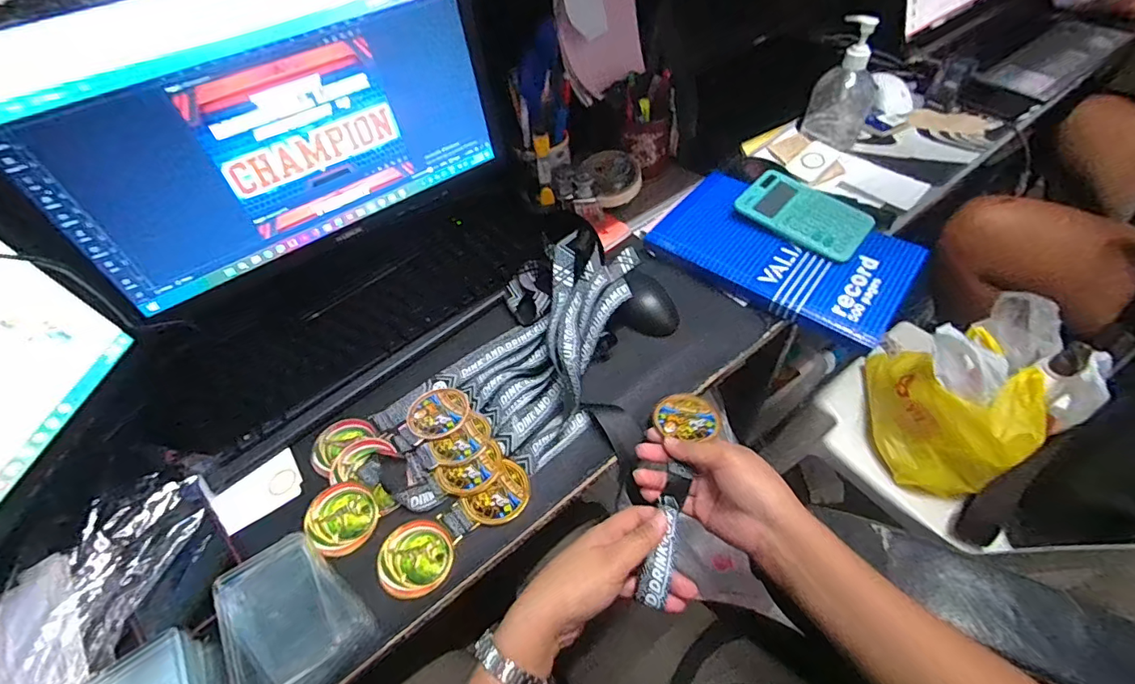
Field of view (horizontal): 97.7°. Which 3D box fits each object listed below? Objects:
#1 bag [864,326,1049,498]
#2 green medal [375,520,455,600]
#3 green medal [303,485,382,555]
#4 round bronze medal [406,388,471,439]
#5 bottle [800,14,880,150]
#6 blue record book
[{"bbox_3d":[0.549,0.095,0.701,0.164,0.156,0.172,4,52,8],"label":"bag"},{"bbox_3d":[-0.131,0.185,0.427,0.062,0.007,0.060,-2,51,2],"label":"green medal"},{"bbox_3d":[-0.202,0.157,0.445,0.060,0.007,0.059,2,65,-4],"label":"green medal"},{"bbox_3d":[-0.133,0.072,0.510,0.065,0.005,0.057,13,53,14],"label":"round bronze medal"},{"bbox_3d":[0.412,-0.383,0.728,0.085,0.151,0.070,26,57,22],"label":"bottle"},{"bbox_3d":[0.258,-0.112,0.606,0.283,0.032,0.168,30,59,25],"label":"blue record book"}]

